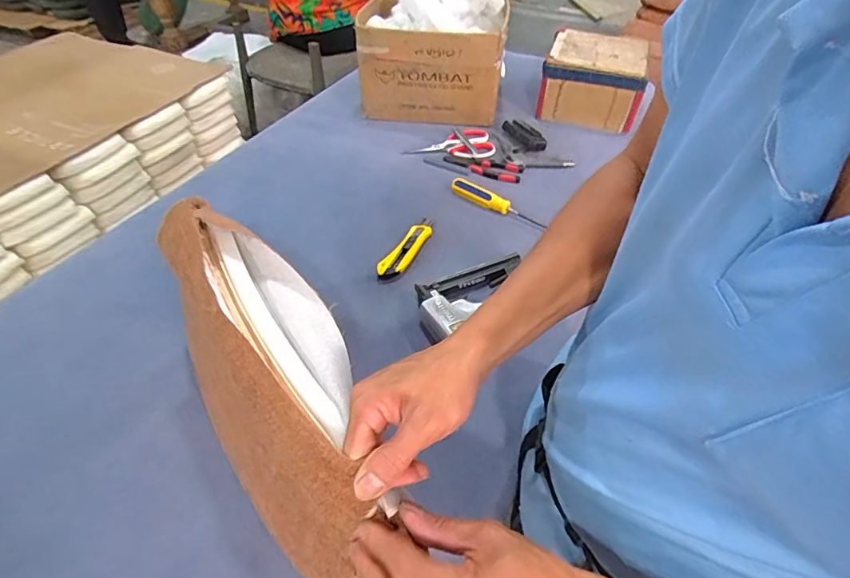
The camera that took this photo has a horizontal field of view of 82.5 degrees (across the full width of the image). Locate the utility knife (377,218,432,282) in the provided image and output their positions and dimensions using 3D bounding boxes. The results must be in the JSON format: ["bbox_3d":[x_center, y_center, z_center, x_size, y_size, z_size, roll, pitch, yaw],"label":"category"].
[{"bbox_3d":[-0.027,-0.066,0.776,0.036,0.015,0.153,21,49,19],"label":"utility knife"}]

